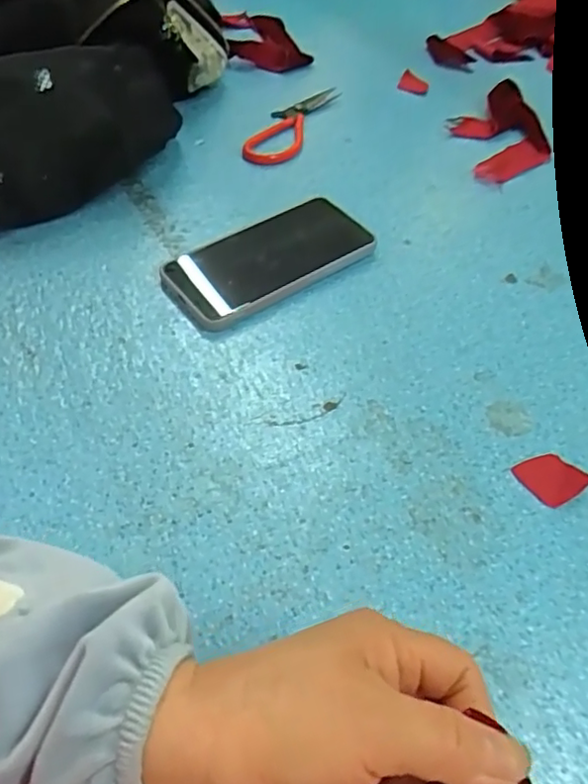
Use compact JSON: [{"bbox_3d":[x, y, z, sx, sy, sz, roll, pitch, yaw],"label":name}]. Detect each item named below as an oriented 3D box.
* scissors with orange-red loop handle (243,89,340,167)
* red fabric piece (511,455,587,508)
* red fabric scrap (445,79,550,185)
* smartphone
[{"bbox_3d":[-0.001,-0.276,0.617,0.049,0.004,0.166,22,55,13],"label":"scissors with orange-red loop handle"},{"bbox_3d":[0.159,0.052,0.372,0.033,0.007,0.033,-24,58,-20],"label":"red fabric piece"},{"bbox_3d":[0.211,-0.269,0.619,0.090,0.022,0.144,-6,53,-8],"label":"red fabric scrap"},{"bbox_3d":[-0.021,-0.107,0.480,0.161,0.015,0.085,-30,60,-23],"label":"smartphone"}]

